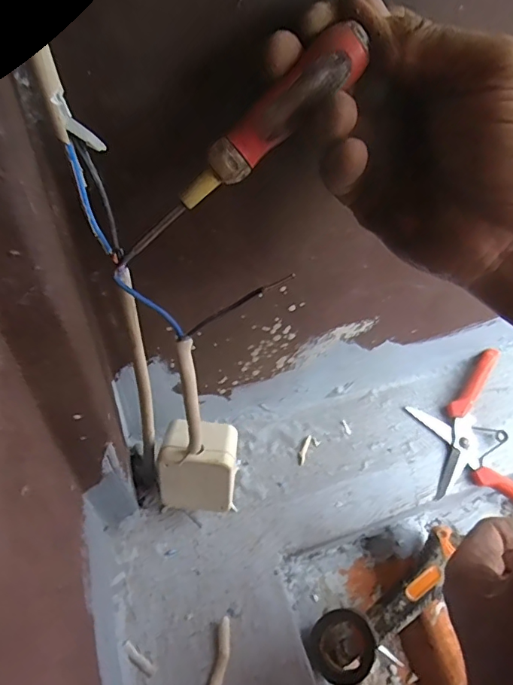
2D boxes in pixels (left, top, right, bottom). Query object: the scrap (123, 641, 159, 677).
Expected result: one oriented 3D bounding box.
[{"bbox_3d":[-0.084,0.227,0.342,0.030,0.005,0.008,45,56,1],"label":"scrap"}]

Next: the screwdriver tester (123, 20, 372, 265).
[{"bbox_3d":[-0.009,-0.081,0.204,0.130,0.017,0.015,-39,51,16],"label":"screwdriver tester"}]

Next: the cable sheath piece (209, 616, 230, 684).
[{"bbox_3d":[-0.029,0.242,0.346,0.011,0.011,0.072,12,49,7],"label":"cable sheath piece"}]

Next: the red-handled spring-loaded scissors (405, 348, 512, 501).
[{"bbox_3d":[0.219,0.111,0.471,0.106,0.014,0.170,-17,66,-9],"label":"red-handled spring-loaded scissors"}]

